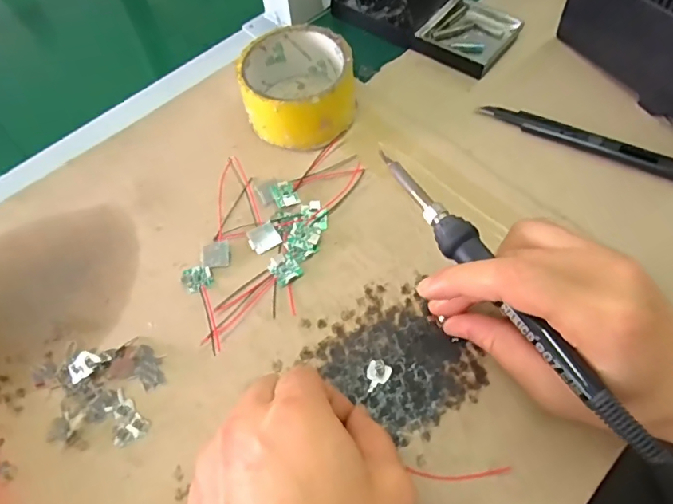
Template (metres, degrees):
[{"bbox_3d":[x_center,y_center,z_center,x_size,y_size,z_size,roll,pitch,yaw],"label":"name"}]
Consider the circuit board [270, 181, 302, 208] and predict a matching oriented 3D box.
[{"bbox_3d":[-0.037,-0.042,0.358,0.018,0.004,0.019,-17,78,-16],"label":"circuit board"}]

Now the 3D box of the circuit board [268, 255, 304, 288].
[{"bbox_3d":[-0.033,0.012,0.329,0.018,0.007,0.019,-30,62,-13],"label":"circuit board"}]

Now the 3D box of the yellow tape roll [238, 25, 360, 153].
[{"bbox_3d":[-0.028,-0.127,0.383,0.084,0.049,0.082,-2,60,3],"label":"yellow tape roll"}]

